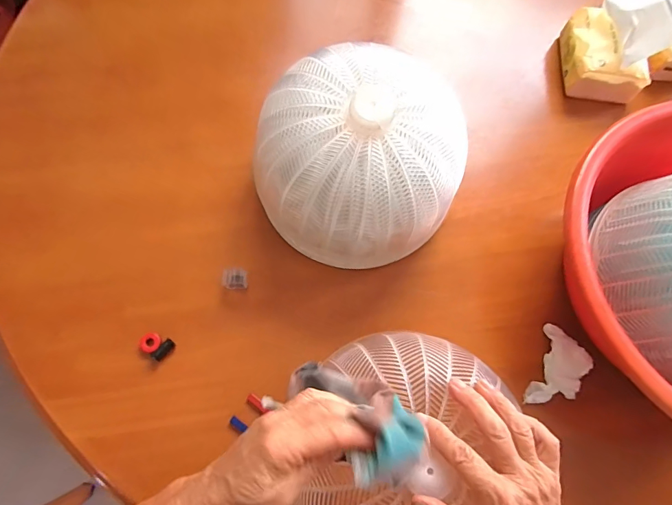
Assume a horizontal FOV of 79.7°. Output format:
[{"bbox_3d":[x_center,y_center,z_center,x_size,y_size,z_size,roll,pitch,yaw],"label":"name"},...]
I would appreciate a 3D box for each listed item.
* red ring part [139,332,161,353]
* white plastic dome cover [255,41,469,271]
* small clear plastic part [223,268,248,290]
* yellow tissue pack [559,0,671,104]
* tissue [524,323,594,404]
[{"bbox_3d":[-0.211,0.102,0.456,0.022,0.004,0.022,1,71,-2],"label":"red ring part"},{"bbox_3d":[0.031,-0.101,0.449,0.218,0.135,0.212,30,73,7],"label":"white plastic dome cover"},{"bbox_3d":[-0.119,0.032,0.478,0.027,0.023,0.019,1,71,-2],"label":"small clear plastic part"},{"bbox_3d":[0.389,-0.296,0.562,0.095,0.093,0.130,4,71,-1],"label":"yellow tissue pack"},{"bbox_3d":[0.251,0.130,0.450,0.043,0.032,0.090,23,72,5],"label":"tissue"}]

